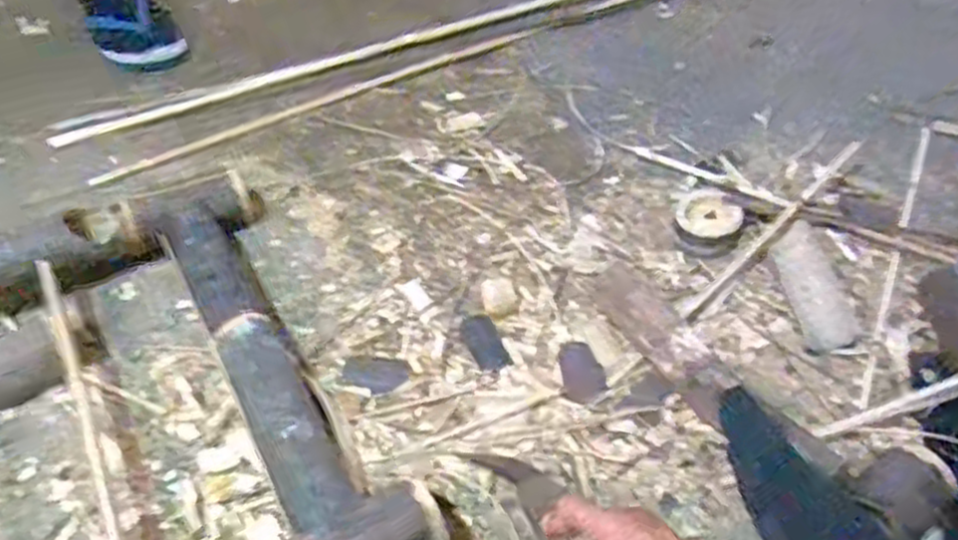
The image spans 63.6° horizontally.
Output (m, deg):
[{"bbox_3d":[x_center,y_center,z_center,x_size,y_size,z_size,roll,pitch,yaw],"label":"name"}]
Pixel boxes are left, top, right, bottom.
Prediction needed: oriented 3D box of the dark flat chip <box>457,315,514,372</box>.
[{"bbox_3d":[0.006,0.076,0.818,0.036,0.005,0.073,-19,53,-13],"label":"dark flat chip"}]

